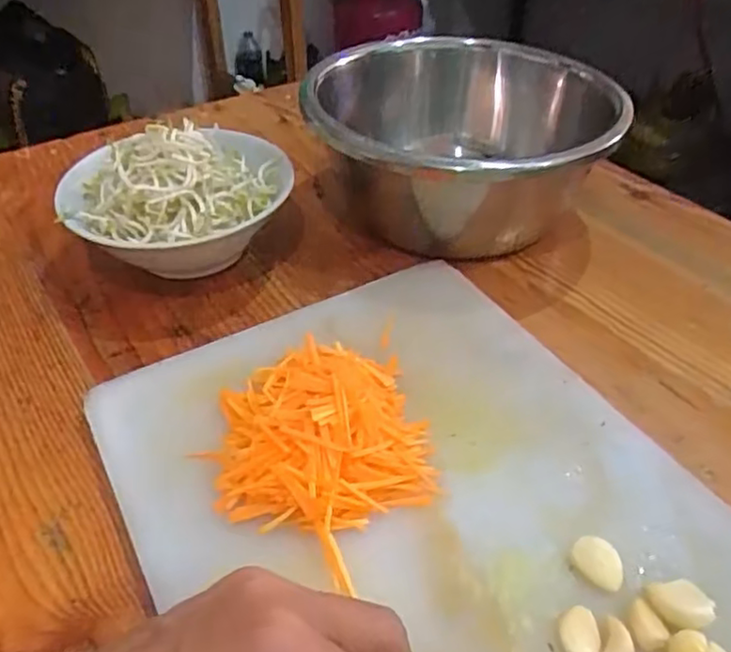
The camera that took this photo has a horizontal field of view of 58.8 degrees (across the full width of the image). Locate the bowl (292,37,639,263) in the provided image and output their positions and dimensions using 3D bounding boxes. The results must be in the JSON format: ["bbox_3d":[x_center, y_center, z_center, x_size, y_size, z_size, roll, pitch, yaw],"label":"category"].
[{"bbox_3d":[0.060,-0.138,0.490,0.196,0.095,0.222,-5,42,-5],"label":"bowl"}]

